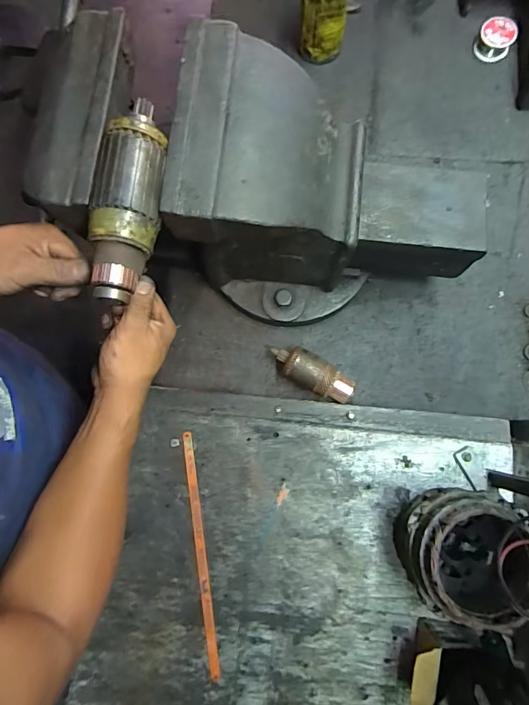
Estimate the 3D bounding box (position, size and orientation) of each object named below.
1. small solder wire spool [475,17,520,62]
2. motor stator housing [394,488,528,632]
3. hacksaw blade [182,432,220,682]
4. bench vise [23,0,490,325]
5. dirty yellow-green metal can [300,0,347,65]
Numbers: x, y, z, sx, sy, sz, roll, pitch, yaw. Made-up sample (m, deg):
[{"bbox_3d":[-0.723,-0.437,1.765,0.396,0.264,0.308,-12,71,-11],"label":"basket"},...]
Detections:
[{"bbox_3d":[0.383,-0.519,0.655,0.055,0.033,0.057,0,82,1],"label":"small solder wire spool"},{"bbox_3d":[0.222,0.225,0.459,0.122,0.127,0.123,0,79,1],"label":"motor stator housing"},{"bbox_3d":[-0.085,0.262,0.522,0.014,0.005,0.301,-9,81,-2],"label":"hacksaw blade"},{"bbox_3d":[0.014,-0.152,0.469,0.474,0.281,0.250,11,80,3],"label":"bench vise"},{"bbox_3d":[0.094,-0.544,0.623,0.070,0.108,0.093,4,82,1],"label":"dirty yellow-green metal can"}]

